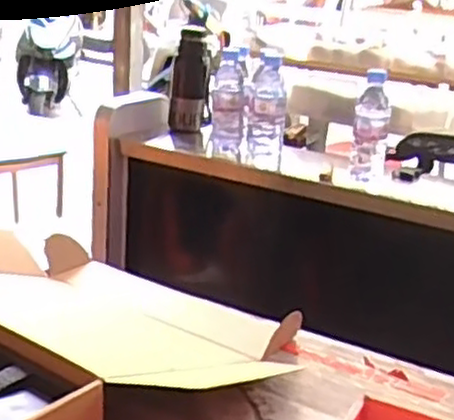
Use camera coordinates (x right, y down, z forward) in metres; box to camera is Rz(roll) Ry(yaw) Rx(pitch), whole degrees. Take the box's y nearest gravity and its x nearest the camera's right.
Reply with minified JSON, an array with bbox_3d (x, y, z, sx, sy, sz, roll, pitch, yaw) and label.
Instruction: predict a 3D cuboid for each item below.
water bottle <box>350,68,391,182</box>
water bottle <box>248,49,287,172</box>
[{"bbox_3d":[0.233,-0.127,1.204,0.057,0.180,0.051,7,20,8],"label":"water bottle"},{"bbox_3d":[0.074,-0.181,1.374,0.067,0.199,0.068,3,19,-1],"label":"water bottle"}]

